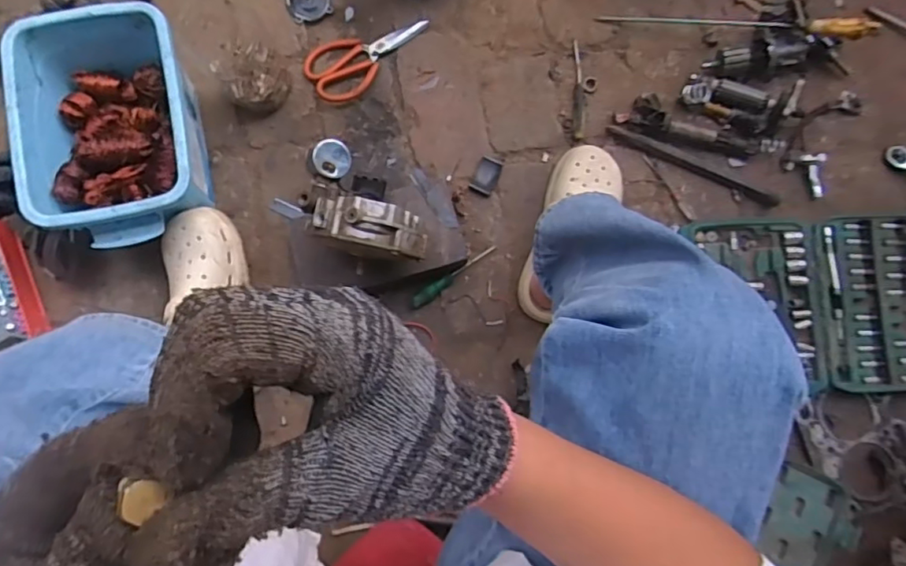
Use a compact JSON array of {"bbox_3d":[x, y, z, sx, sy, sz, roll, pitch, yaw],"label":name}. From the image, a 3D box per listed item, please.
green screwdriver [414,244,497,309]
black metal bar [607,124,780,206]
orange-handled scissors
[{"bbox_3d":[0.002,-0.010,0.808,0.143,0.027,0.017,-35,85,-5],"label":"green screwdriver"},{"bbox_3d":[0.348,-0.174,0.825,0.261,0.024,0.020,27,83,2],"label":"black metal bar"},{"bbox_3d":[-0.133,-0.352,0.853,0.189,0.020,0.090,-43,86,-6],"label":"orange-handled scissors"}]

